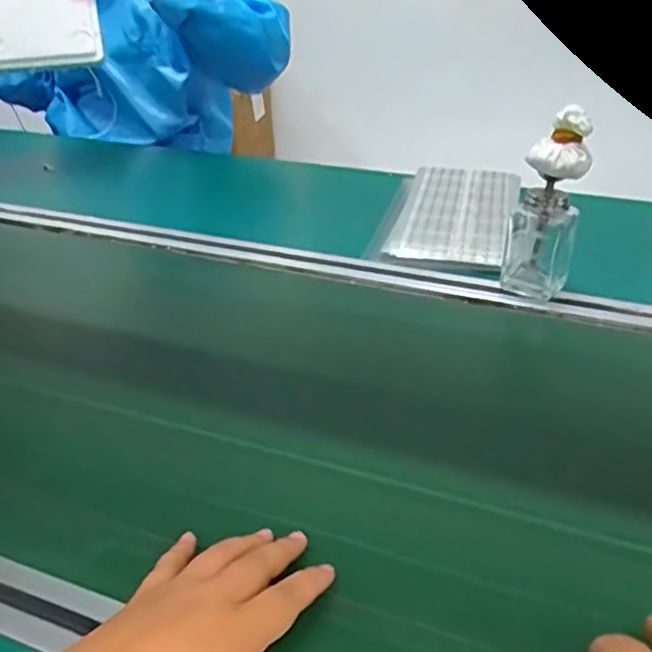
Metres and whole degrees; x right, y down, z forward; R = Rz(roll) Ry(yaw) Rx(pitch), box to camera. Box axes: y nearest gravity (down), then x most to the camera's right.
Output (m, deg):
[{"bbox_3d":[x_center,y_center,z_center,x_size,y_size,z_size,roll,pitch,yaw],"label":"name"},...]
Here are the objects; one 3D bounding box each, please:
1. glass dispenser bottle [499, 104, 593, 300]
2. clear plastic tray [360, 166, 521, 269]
[{"bbox_3d":[0.205,-0.103,0.638,0.058,0.177,0.045,24,40,34],"label":"glass dispenser bottle"},{"bbox_3d":[0.149,-0.137,0.832,0.155,0.024,0.290,9,33,16],"label":"clear plastic tray"}]

